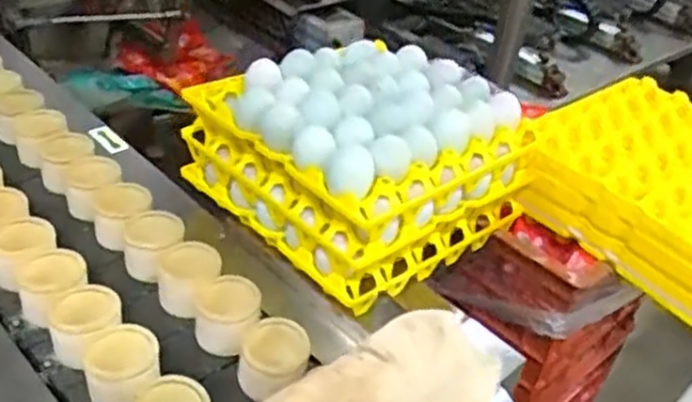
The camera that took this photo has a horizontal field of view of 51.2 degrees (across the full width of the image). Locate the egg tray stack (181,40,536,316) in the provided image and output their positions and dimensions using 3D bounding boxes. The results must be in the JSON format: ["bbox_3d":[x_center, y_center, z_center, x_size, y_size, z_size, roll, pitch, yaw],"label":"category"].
[{"bbox_3d":[0.027,-0.054,0.819,0.316,0.158,0.278,-23,42,-34],"label":"egg tray stack"}]

